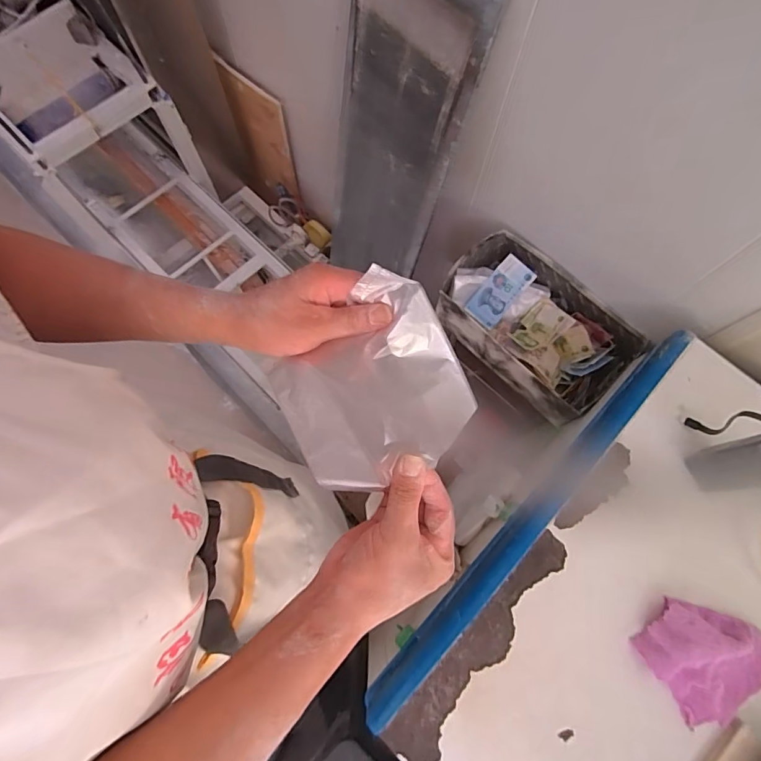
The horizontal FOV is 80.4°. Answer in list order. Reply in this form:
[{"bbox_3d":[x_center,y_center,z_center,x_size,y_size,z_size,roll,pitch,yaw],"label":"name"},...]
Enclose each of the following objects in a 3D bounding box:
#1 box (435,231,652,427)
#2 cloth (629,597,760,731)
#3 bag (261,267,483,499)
[{"bbox_3d":[0.290,-0.109,0.877,0.355,0.100,0.213,42,77,11],"label":"box"},{"bbox_3d":[0.379,0.321,0.523,0.128,0.040,0.127,-43,79,-13],"label":"cloth"},{"bbox_3d":[-0.008,0.008,0.383,0.151,0.051,0.148,-31,81,11],"label":"bag"}]

